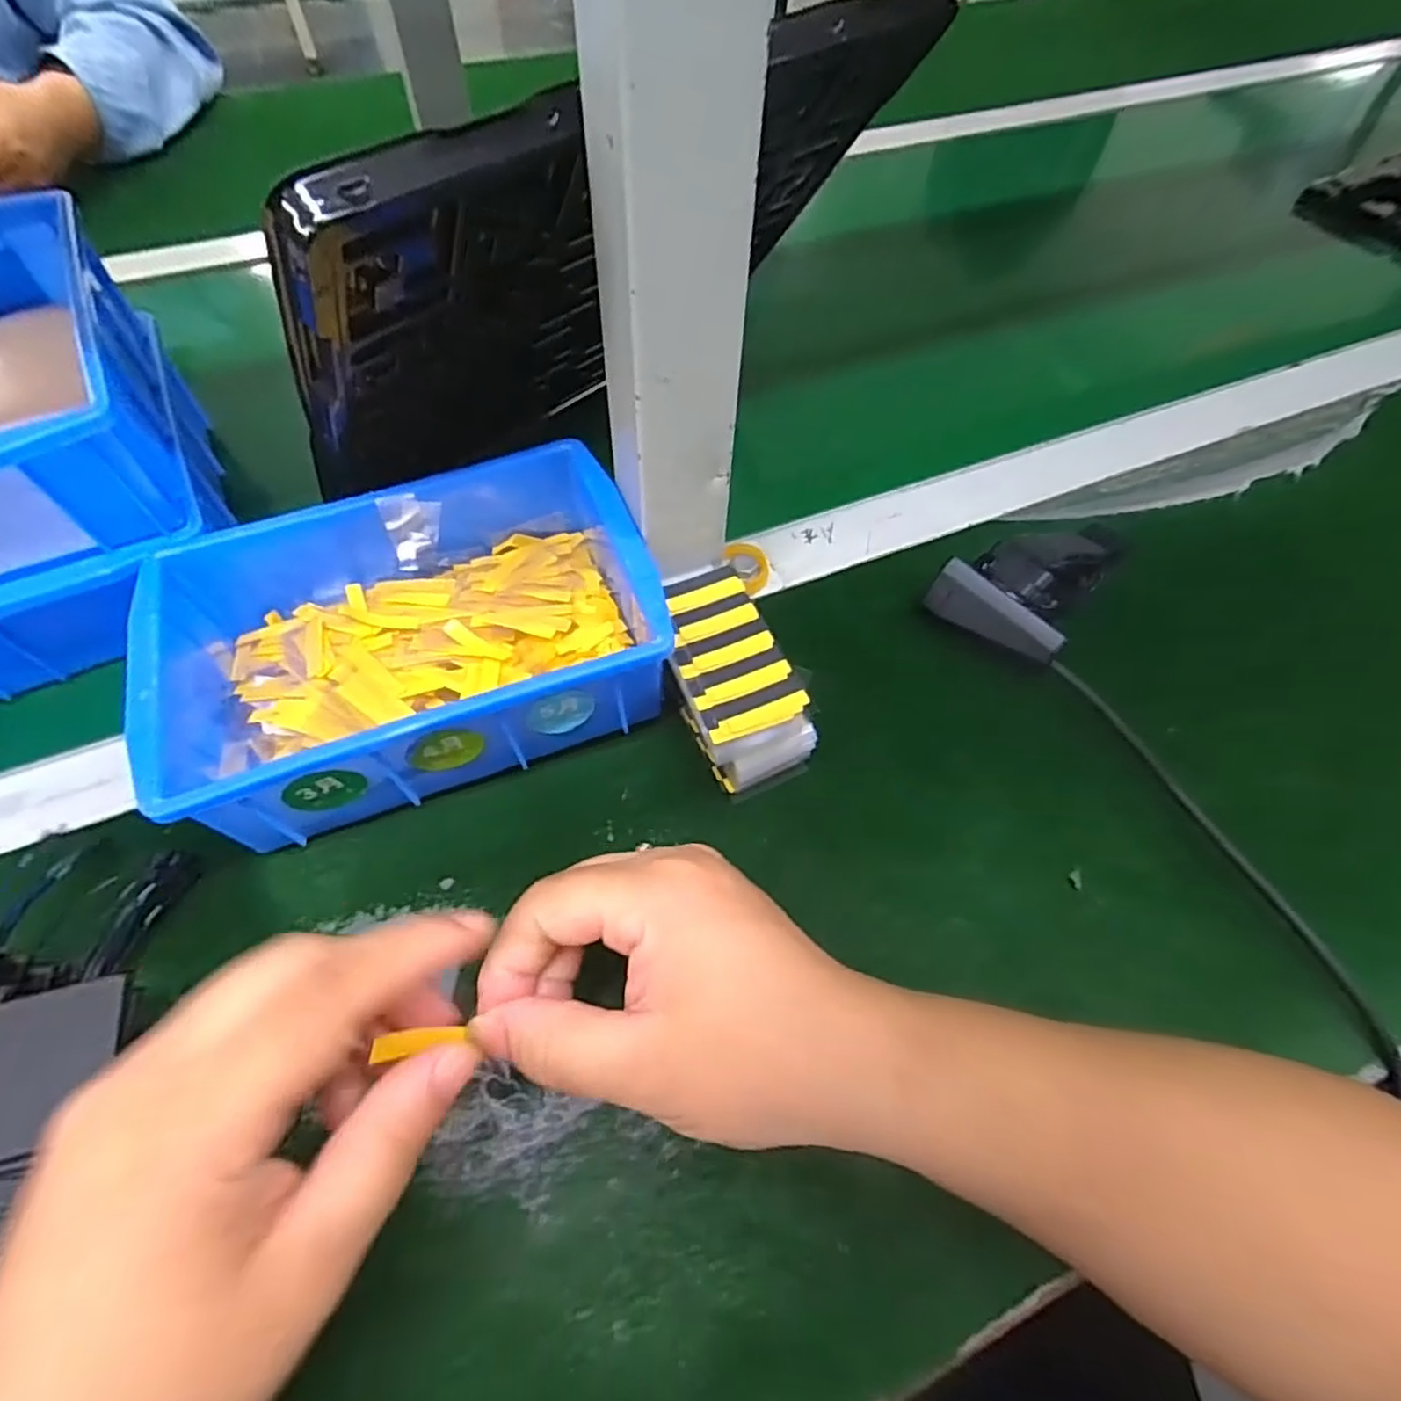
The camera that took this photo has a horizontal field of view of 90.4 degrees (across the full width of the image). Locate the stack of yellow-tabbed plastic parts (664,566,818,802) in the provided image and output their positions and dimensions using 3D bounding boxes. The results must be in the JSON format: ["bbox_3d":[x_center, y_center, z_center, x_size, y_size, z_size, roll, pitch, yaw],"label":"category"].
[{"bbox_3d":[0.013,-0.010,0.317,0.051,0.041,0.098,-15,61,-11],"label":"stack of yellow-tabbed plastic parts"}]

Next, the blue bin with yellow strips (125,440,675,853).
[{"bbox_3d":[-0.124,-0.029,0.311,0.198,0.069,0.135,-18,61,-12],"label":"blue bin with yellow strips"}]

